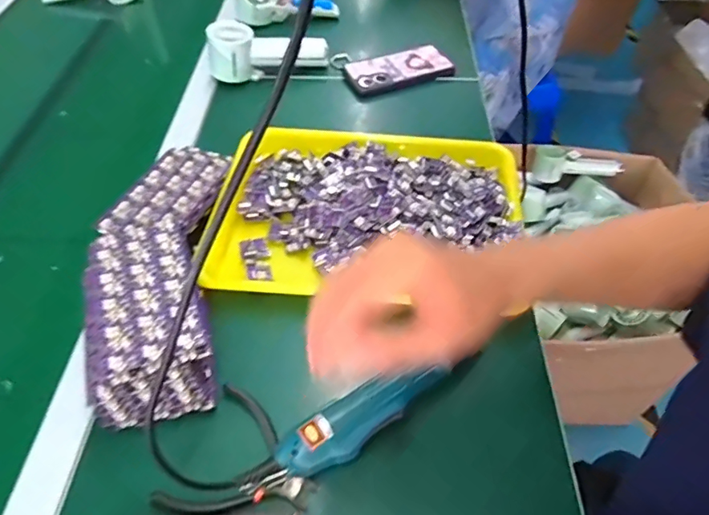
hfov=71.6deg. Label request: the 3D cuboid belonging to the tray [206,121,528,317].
[{"bbox_3d":[0.014,-0.061,0.546,0.331,0.038,0.252,5,52,5],"label":"tray"}]

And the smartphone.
[{"bbox_3d":[0.069,-0.287,0.743,0.159,0.015,0.082,-16,53,-11],"label":"smartphone"}]

